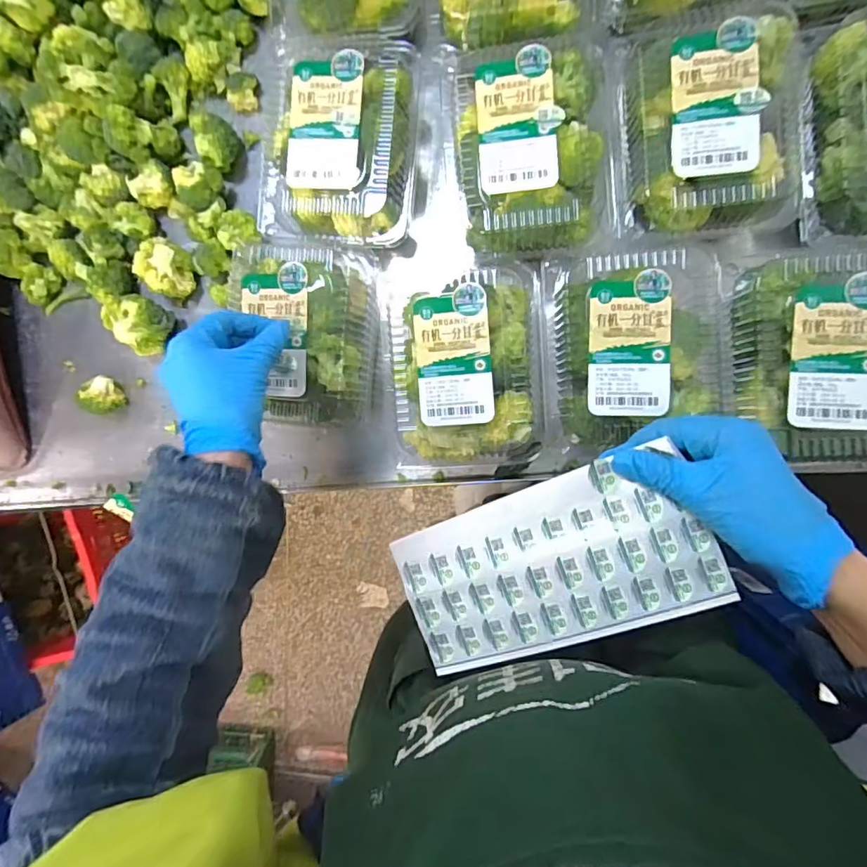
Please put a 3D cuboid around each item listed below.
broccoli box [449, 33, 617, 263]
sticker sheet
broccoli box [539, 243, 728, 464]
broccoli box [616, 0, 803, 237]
[{"bbox_3d":[0.086,-0.235,0.442,0.141,0.058,0.167,-5,91,9],"label":"broccoli box"},{"bbox_3d":[0.079,0.090,0.363,0.201,0.016,0.107,-21,89,9],"label":"sticker sheet"},{"bbox_3d":[0.167,-0.069,0.446,0.143,0.079,0.177,-4,92,9],"label":"broccoli box"},{"bbox_3d":[0.226,-0.249,0.430,0.131,0.076,0.156,-3,92,9],"label":"broccoli box"}]

